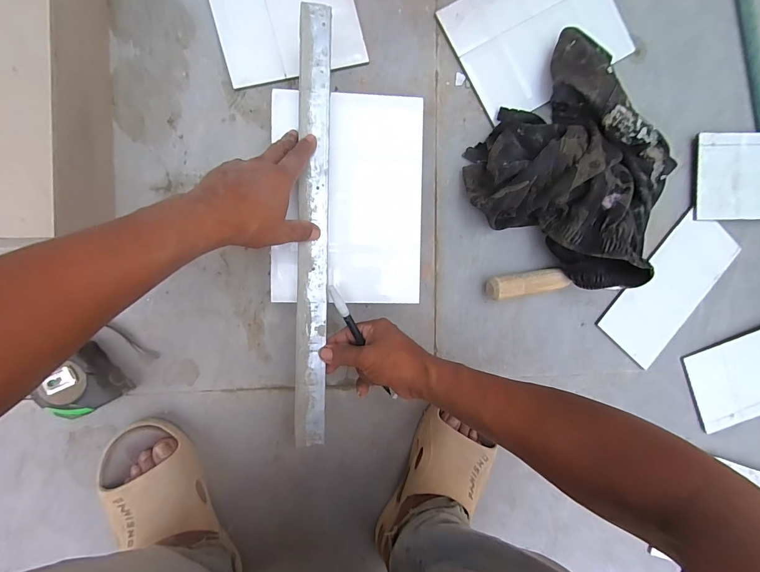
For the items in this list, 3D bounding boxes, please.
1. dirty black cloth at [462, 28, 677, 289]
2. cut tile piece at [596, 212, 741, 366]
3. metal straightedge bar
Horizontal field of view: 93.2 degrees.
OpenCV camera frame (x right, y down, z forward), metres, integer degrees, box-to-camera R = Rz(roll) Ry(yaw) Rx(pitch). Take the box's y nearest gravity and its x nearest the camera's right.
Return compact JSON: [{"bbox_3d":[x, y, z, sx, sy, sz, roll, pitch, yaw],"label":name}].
[{"bbox_3d":[0.282,-0.166,0.484,0.261,0.096,0.264,34,88,-8],"label":"dirty black cloth"},{"bbox_3d":[0.452,0.003,0.557,0.109,0.016,0.238,40,87,-8],"label":"cut tile piece"},{"bbox_3d":[-0.077,-0.063,0.418,0.035,0.012,0.492,1,92,-11],"label":"metal straightedge bar"}]

